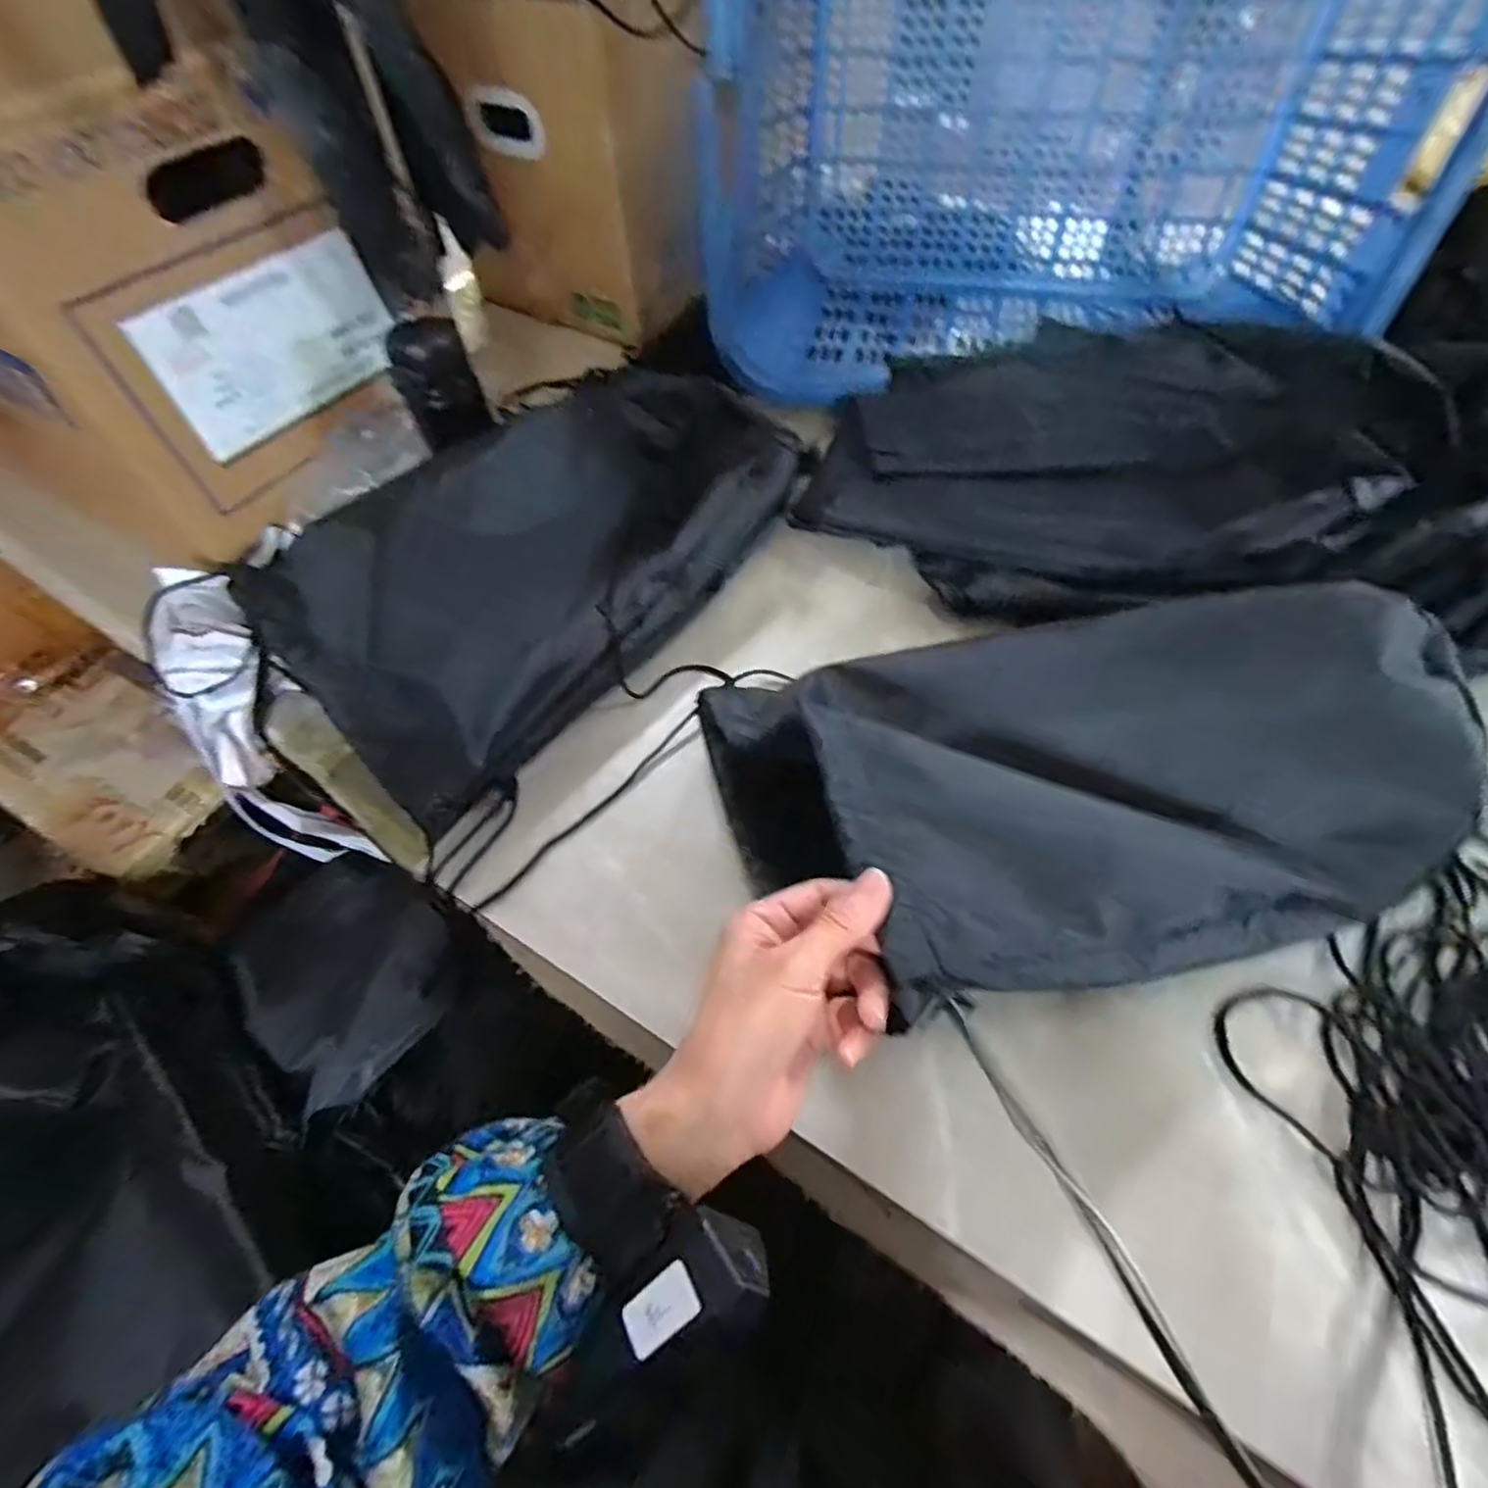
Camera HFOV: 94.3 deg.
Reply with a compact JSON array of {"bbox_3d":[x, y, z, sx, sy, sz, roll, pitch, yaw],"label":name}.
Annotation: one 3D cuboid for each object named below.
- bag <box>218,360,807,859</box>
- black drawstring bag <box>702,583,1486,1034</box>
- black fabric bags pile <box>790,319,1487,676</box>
[{"bbox_3d":[-0.153,-0.163,0.556,0.260,0.073,0.422,37,65,25],"label":"bag"},{"bbox_3d":[0.194,0.006,0.394,0.369,0.091,0.225,-14,56,-6],"label":"black drawstring bag"},{"bbox_3d":[0.343,-0.232,0.560,0.563,0.098,0.338,12,57,11],"label":"black fabric bags pile"}]

